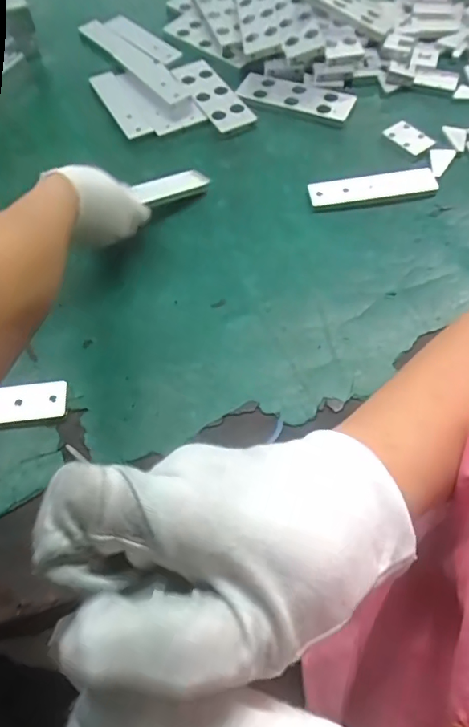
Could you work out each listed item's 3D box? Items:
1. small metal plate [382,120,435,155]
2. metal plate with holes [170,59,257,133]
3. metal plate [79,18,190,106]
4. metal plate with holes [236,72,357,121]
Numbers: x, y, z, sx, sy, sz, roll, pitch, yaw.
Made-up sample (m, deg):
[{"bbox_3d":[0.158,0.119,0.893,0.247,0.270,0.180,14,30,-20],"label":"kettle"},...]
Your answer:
[{"bbox_3d":[0.232,-0.301,0.650,0.059,0.007,0.036,42,84,6],"label":"small metal plate"},{"bbox_3d":[-0.029,-0.391,0.707,0.061,0.011,0.153,-26,65,-12],"label":"metal plate with holes"},{"bbox_3d":[-0.149,-0.467,0.747,0.045,0.011,0.246,-36,68,-16],"label":"metal plate"},{"bbox_3d":[0.085,-0.387,0.707,0.175,0.010,0.059,22,68,19],"label":"metal plate with holes"}]

